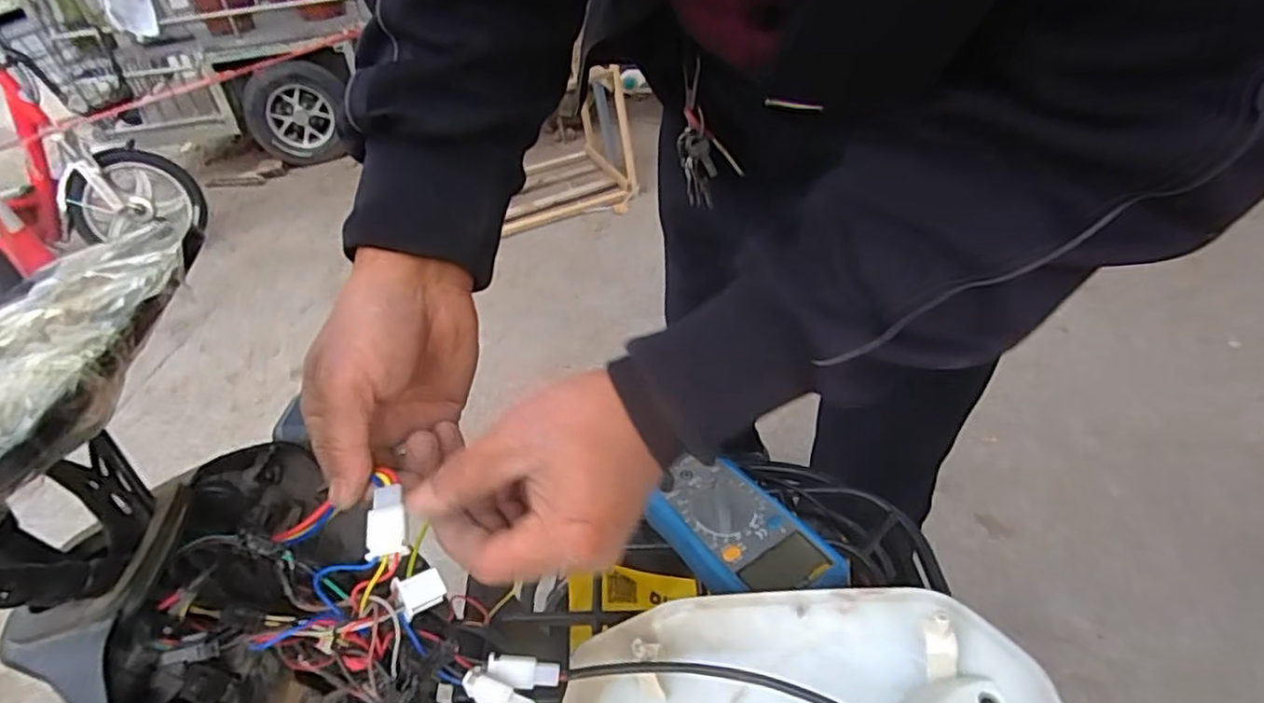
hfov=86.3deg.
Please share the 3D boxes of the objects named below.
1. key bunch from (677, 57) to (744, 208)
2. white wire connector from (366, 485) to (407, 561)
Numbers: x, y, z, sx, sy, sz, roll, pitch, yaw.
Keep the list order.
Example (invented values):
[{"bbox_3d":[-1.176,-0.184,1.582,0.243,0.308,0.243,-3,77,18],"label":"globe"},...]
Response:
[{"bbox_3d":[0.063,-0.178,0.568,0.025,0.118,0.053,-26,41,-22],"label":"key bunch"},{"bbox_3d":[-0.114,0.077,0.312,0.017,0.005,0.036,-11,53,-5],"label":"white wire connector"}]

